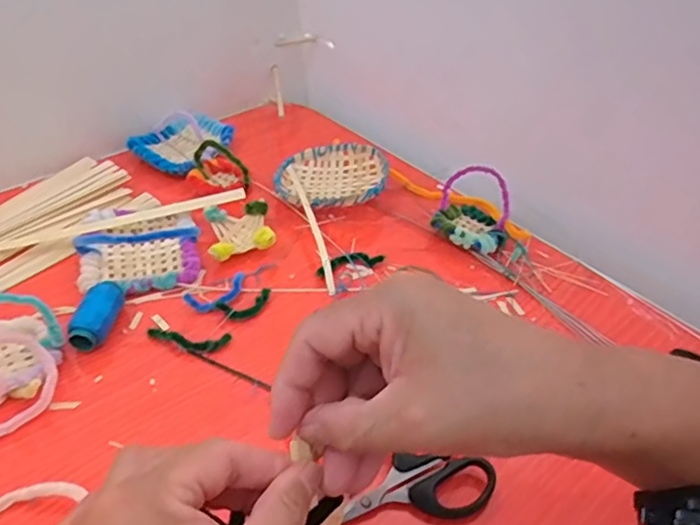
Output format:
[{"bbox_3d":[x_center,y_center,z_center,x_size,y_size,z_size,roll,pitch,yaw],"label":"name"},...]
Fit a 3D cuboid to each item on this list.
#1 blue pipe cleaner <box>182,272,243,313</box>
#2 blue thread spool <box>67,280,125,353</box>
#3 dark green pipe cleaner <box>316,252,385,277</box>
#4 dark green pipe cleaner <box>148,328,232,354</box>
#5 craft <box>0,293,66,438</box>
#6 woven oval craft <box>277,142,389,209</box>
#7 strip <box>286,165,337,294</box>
[{"bbox_3d":[-0.101,0.024,0.472,0.052,0.008,0.025,-27,51,-31],"label":"blue pipe cleaner"},{"bbox_3d":[-0.183,0.040,0.436,0.025,0.023,0.054,12,42,8],"label":"blue thread spool"},{"bbox_3d":[-0.001,-0.001,0.511,0.061,0.009,0.018,-17,46,-23],"label":"dark green pipe cleaner"},{"bbox_3d":[-0.118,0.056,0.436,0.060,0.006,0.019,7,41,2],"label":"dark green pipe cleaner"},{"bbox_3d":[-0.230,0.056,0.383,0.074,0.057,0.090,-4,42,-10],"label":"craft"},{"bbox_3d":[-0.018,-0.082,0.590,0.105,0.031,0.108,5,41,0],"label":"woven oval craft"},{"bbox_3d":[-0.036,-0.041,0.541,0.011,0.029,0.170,-8,43,-14],"label":"strip"}]

